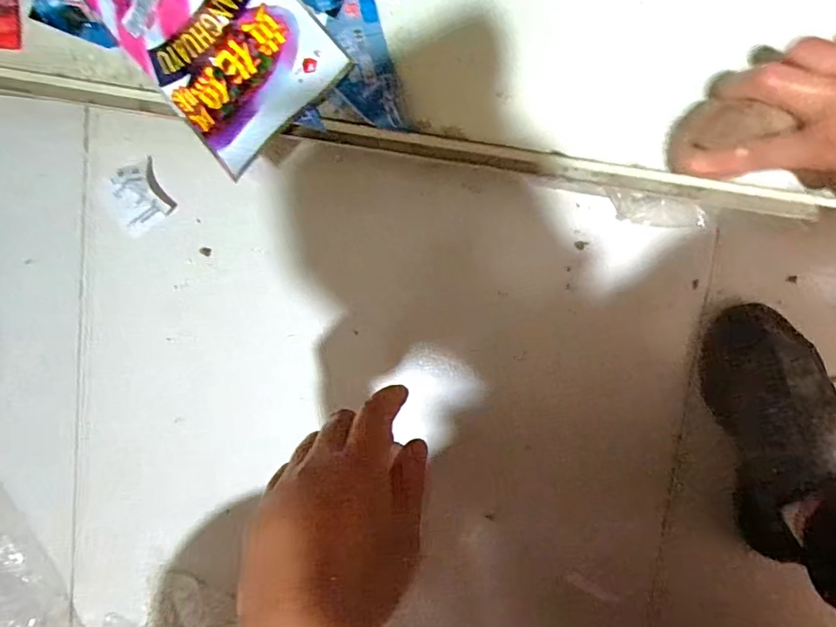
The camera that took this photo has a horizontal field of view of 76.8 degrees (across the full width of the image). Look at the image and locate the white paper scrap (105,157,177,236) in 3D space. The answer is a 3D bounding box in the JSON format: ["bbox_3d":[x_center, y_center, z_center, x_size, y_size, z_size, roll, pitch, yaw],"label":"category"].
[{"bbox_3d":[-0.265,-0.111,0.499,0.052,0.008,0.057,-29,95,6],"label":"white paper scrap"}]

